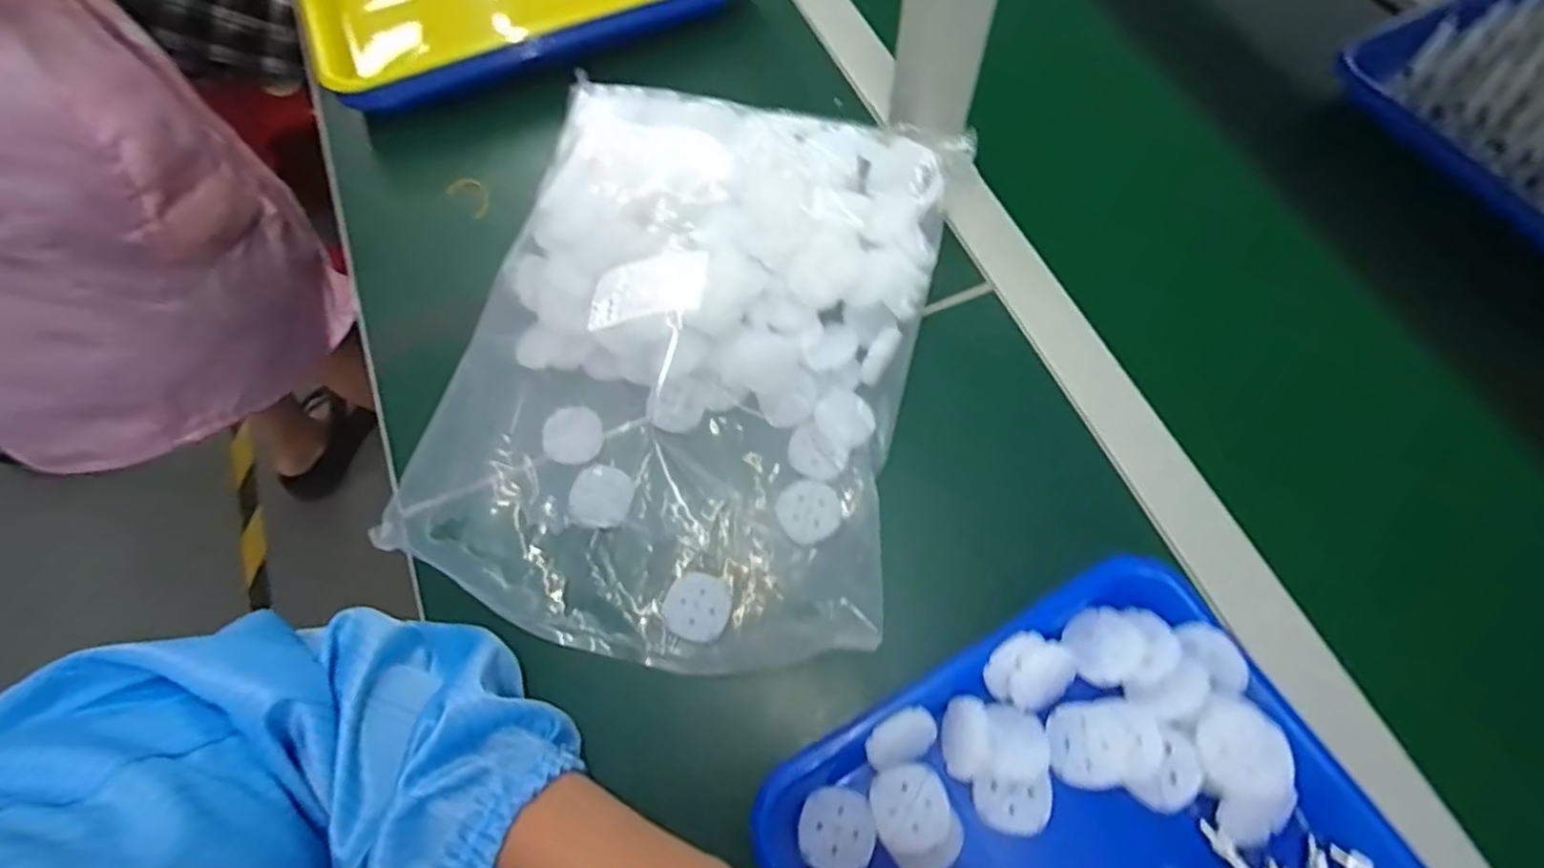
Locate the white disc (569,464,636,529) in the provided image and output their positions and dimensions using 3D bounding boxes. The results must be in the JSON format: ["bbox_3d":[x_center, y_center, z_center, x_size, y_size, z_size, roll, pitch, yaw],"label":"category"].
[{"bbox_3d":[-0.100,0.037,0.414,0.034,0.004,0.037,4,73,-12],"label":"white disc"}]

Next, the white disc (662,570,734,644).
[{"bbox_3d":[-0.040,0.094,0.385,0.034,0.006,0.036,-1,65,2],"label":"white disc"}]

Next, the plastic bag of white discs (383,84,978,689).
[{"bbox_3d":[-0.049,-0.062,0.410,0.269,0.076,0.361,11,66,8],"label":"plastic bag of white discs"}]

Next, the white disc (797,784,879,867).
[{"bbox_3d":[0.031,0.186,0.333,0.036,0.008,0.034,-1,65,2],"label":"white disc"}]

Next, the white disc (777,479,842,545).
[{"bbox_3d":[0.022,0.044,0.403,0.034,0.009,0.035,-1,65,2],"label":"white disc"}]

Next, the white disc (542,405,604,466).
[{"bbox_3d":[-0.121,0.000,0.429,0.037,0.005,0.036,-1,65,2],"label":"white disc"}]

